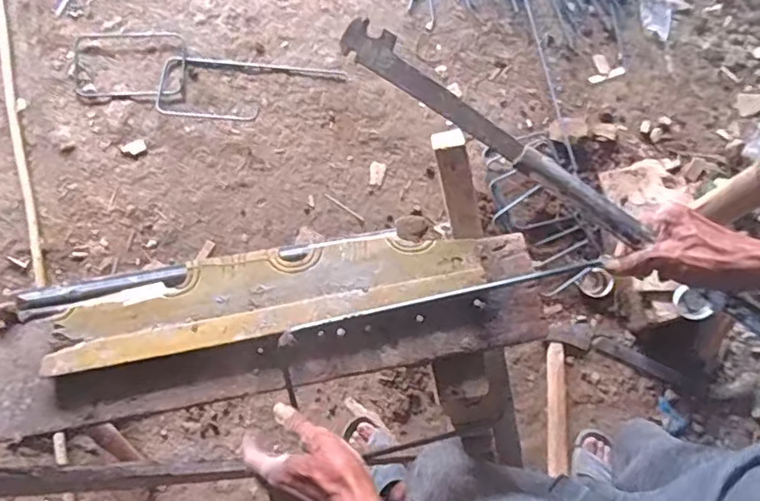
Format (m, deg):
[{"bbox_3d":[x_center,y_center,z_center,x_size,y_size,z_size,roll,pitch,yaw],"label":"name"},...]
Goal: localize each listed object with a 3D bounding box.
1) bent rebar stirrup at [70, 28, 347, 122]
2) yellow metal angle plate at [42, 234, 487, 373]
[{"bbox_3d":[-0.434,-0.418,1.443,0.654,0.015,0.206,13,75,2],"label":"bent rebar stirrup"},{"bbox_3d":[-0.111,0.047,0.619,0.440,0.023,0.091,-10,77,-2],"label":"yellow metal angle plate"}]

